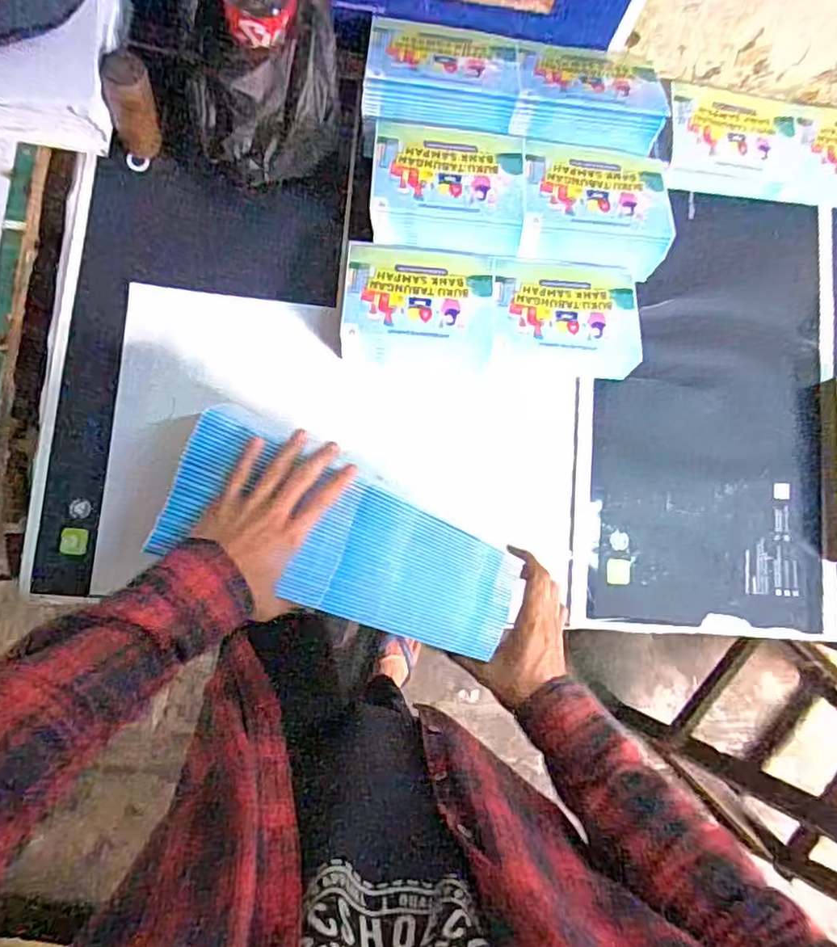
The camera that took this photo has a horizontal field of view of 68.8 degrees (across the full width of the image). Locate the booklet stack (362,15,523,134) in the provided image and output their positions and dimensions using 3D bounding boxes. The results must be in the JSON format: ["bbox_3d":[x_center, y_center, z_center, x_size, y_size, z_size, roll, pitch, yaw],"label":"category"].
[{"bbox_3d":[0.025,-0.412,0.619,0.152,0.037,0.113,4,82,-5],"label":"booklet stack"}]

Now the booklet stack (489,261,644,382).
[{"bbox_3d":[0.151,-0.159,0.644,0.154,0.055,0.117,3,83,-5],"label":"booklet stack"}]

